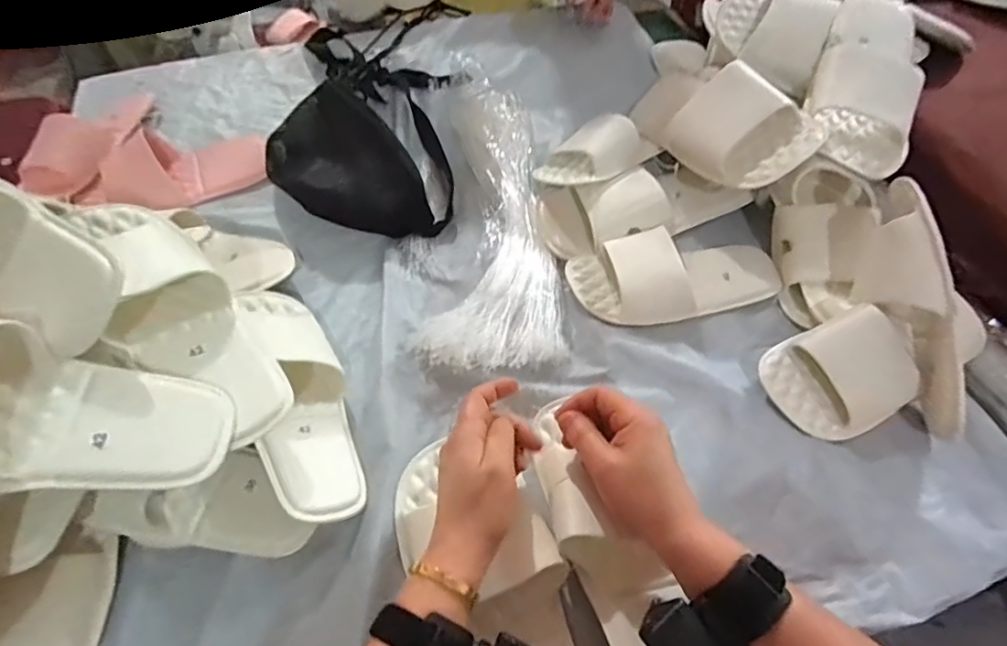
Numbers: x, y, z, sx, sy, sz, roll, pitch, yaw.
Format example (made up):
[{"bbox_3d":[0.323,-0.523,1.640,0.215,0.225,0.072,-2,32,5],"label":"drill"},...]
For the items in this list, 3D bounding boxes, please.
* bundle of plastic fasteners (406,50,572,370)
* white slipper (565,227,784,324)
[{"bbox_3d":[-0.030,-0.153,0.638,0.154,0.037,0.466,-4,57,-4],"label":"bundle of plastic fasteners"},{"bbox_3d":[0.186,-0.052,0.575,0.229,0.046,0.104,-1,57,-2],"label":"white slipper"}]

